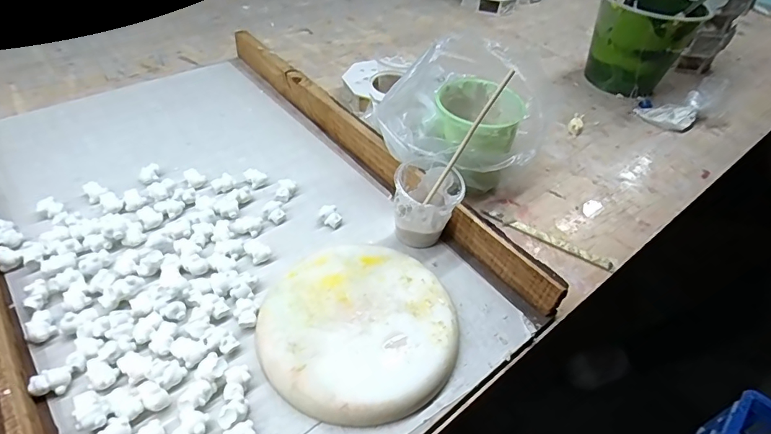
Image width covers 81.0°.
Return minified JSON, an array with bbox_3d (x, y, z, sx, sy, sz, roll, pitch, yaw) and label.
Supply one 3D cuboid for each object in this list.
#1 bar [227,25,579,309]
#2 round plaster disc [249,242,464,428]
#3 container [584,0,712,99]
[{"bbox_3d":[-0.028,-0.093,0.543,0.020,0.048,0.569,-29,55,-30],"label":"bar"},{"bbox_3d":[-0.021,0.091,0.380,0.156,0.021,0.155,3,45,-3],"label":"round plaster disc"},{"bbox_3d":[0.395,-0.274,0.716,0.134,0.130,0.143,-32,56,-31],"label":"container"}]

